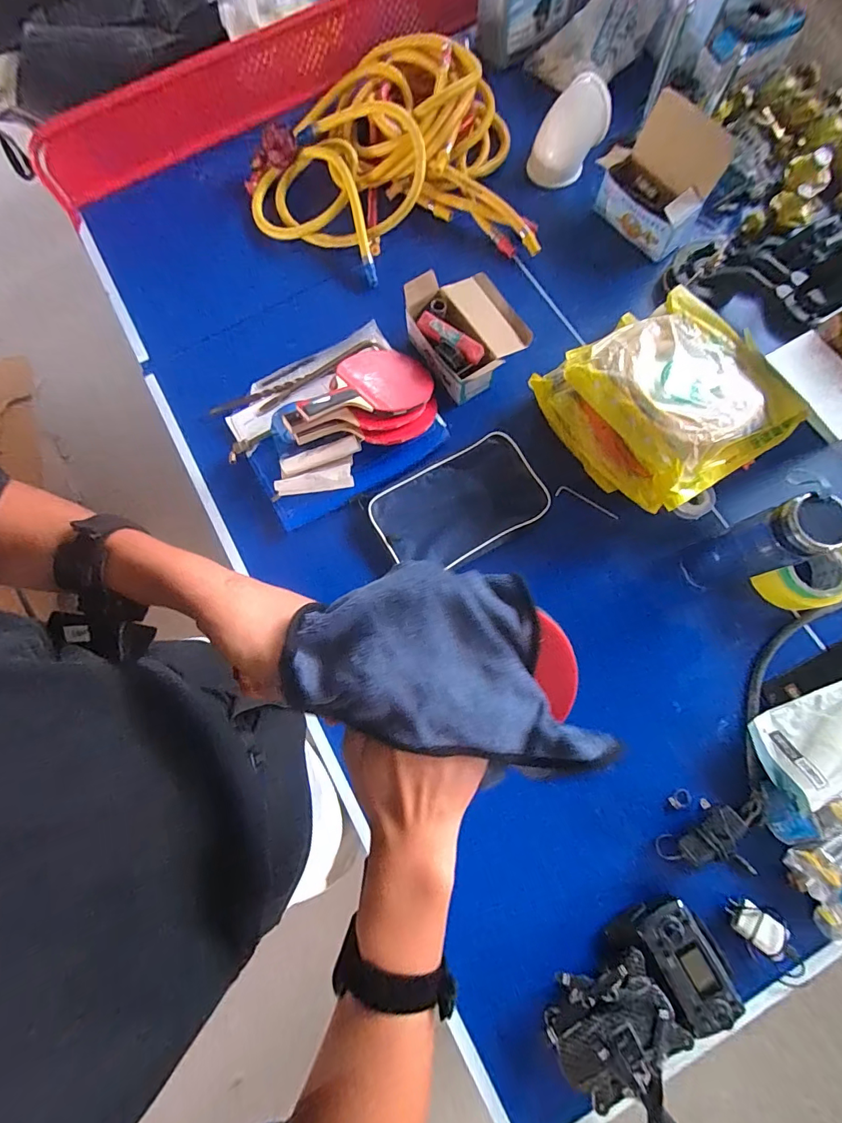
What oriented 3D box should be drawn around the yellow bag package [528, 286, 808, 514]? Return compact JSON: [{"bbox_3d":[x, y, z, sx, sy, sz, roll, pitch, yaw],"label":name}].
[{"bbox_3d":[0.373,-0.255,0.708,0.259,0.151,0.313,-29,77,-8],"label":"yellow bag package"}]

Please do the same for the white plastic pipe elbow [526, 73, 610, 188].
[{"bbox_3d":[0.291,-0.831,0.867,0.121,0.119,0.113,0,75,-1],"label":"white plastic pipe elbow"}]

